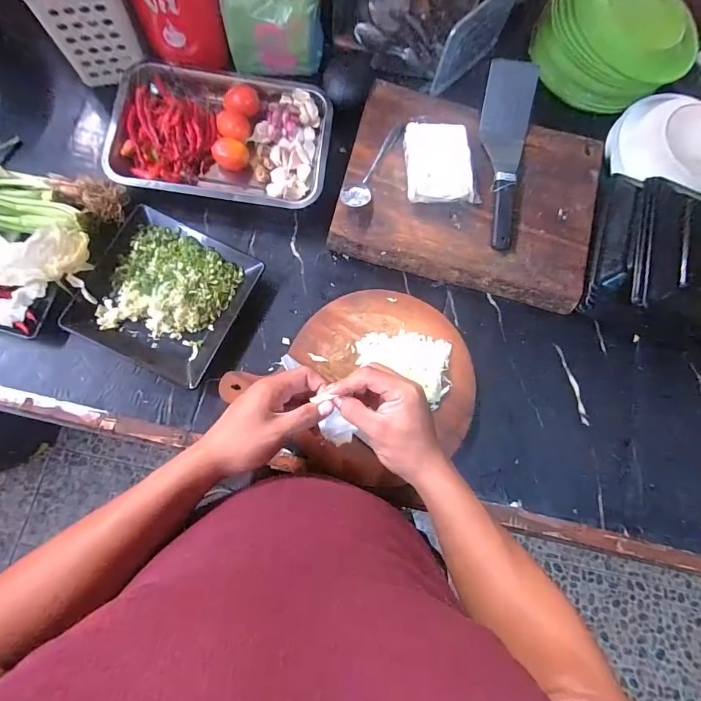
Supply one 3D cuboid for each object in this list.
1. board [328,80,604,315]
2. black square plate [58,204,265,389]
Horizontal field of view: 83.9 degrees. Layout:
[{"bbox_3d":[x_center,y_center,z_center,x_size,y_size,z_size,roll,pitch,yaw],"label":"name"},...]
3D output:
[{"bbox_3d":[0.180,-0.233,0.568,0.363,0.033,0.274,16,78,-2],"label":"board"},{"bbox_3d":[-0.246,-0.075,0.523,0.193,0.033,0.196,26,78,0],"label":"black square plate"}]

